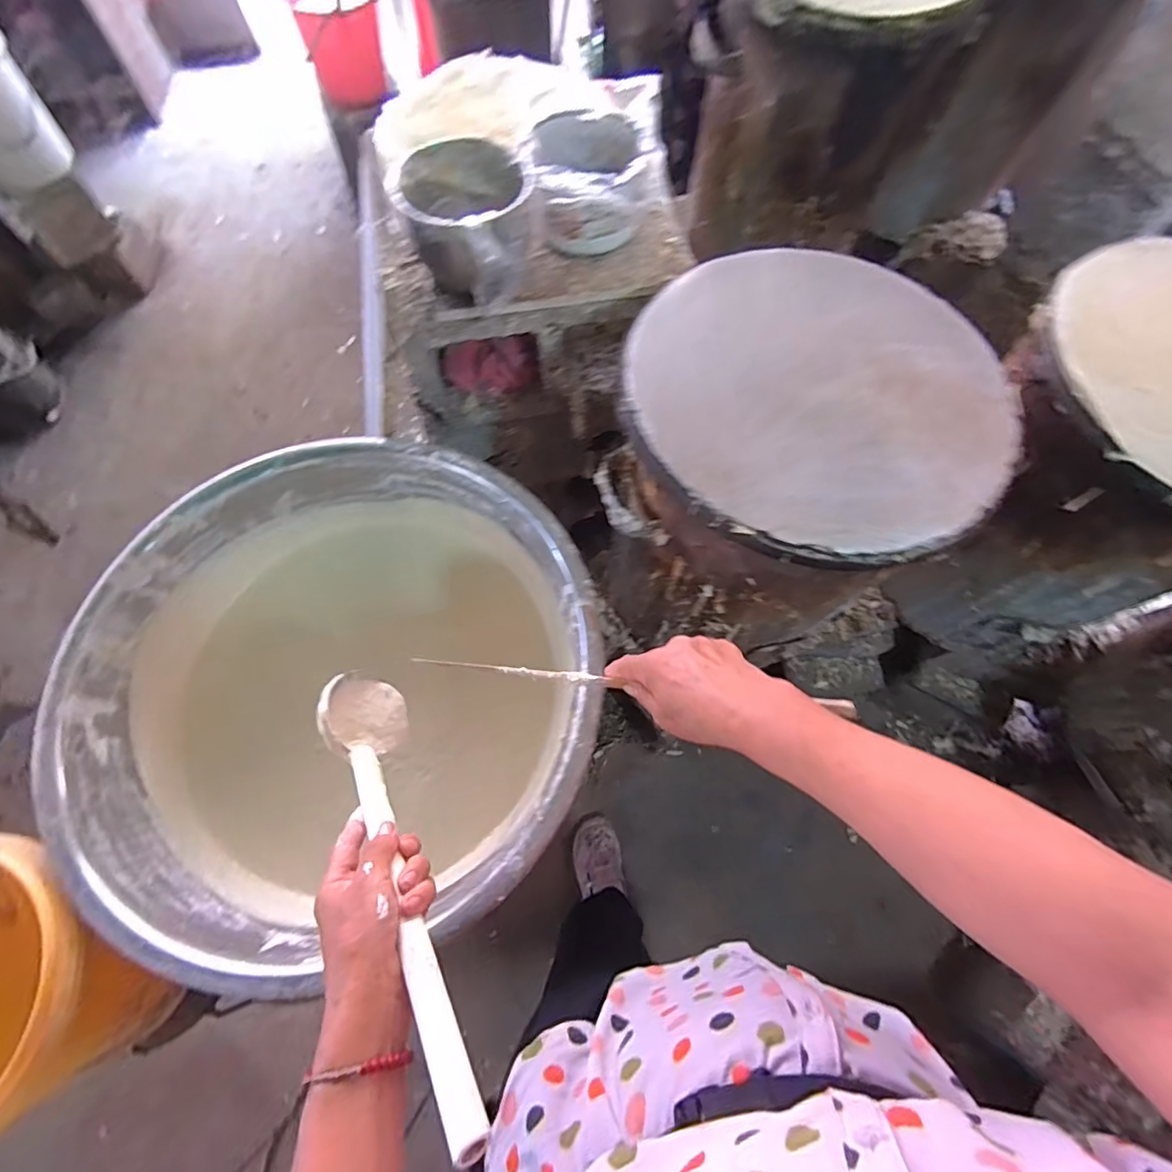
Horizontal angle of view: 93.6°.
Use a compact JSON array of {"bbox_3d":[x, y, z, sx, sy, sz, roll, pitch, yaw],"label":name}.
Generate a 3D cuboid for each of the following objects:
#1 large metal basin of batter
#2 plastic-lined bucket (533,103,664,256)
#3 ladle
[{"bbox_3d":[-0.275,0.119,0.687,0.572,0.210,0.563,15,69,5],"label":"large metal basin of batter"},{"bbox_3d":[0.007,-0.465,0.657,0.127,0.100,0.137,0,68,0],"label":"plastic-lined bucket"},{"bbox_3d":[-0.143,0.196,0.418,0.058,0.078,0.380,-32,38,-12],"label":"ladle"}]

